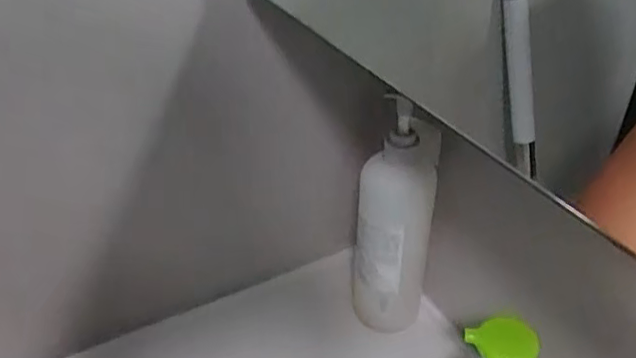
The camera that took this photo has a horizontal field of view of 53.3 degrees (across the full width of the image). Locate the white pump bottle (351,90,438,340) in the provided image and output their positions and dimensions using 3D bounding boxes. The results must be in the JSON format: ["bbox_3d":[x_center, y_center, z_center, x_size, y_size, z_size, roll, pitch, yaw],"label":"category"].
[{"bbox_3d":[0.072,0.044,0.595,0.067,0.227,0.056,11,37,12],"label":"white pump bottle"}]

